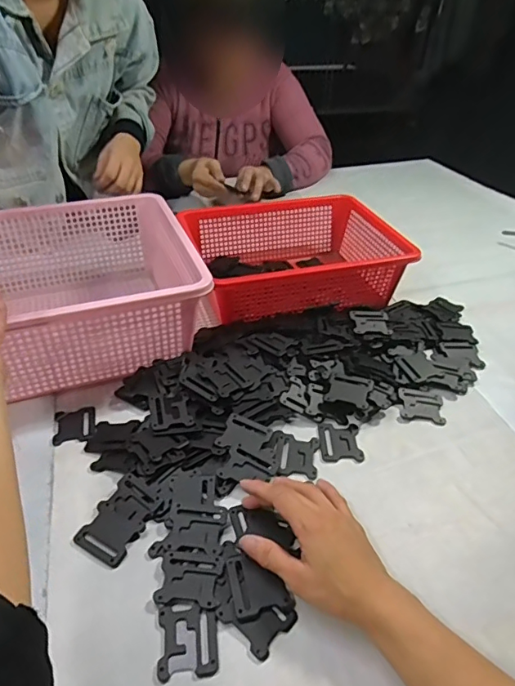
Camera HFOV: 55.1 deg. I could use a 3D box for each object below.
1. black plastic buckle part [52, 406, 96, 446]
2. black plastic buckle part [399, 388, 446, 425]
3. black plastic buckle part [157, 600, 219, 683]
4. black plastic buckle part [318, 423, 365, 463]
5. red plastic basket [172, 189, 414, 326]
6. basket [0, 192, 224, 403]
[{"bbox_3d":[-0.200,0.088,0.539,0.043,0.004,0.051,-10,37,-13],"label":"black plastic buckle part"},{"bbox_3d":[0.188,0.071,0.563,0.049,0.010,0.042,4,36,4],"label":"black plastic buckle part"},{"bbox_3d":[-0.052,0.217,0.363,0.042,0.004,0.050,-4,36,-5],"label":"black plastic buckle part"},{"bbox_3d":[0.088,0.105,0.523,0.042,0.004,0.052,0,36,-1],"label":"black plastic buckle part"},{"bbox_3d":[0.055,-0.132,0.756,0.301,0.095,0.261,-13,38,-18],"label":"red plastic basket"},{"bbox_3d":[-0.262,-0.063,0.638,0.377,0.126,0.306,-13,38,-17],"label":"basket"}]

